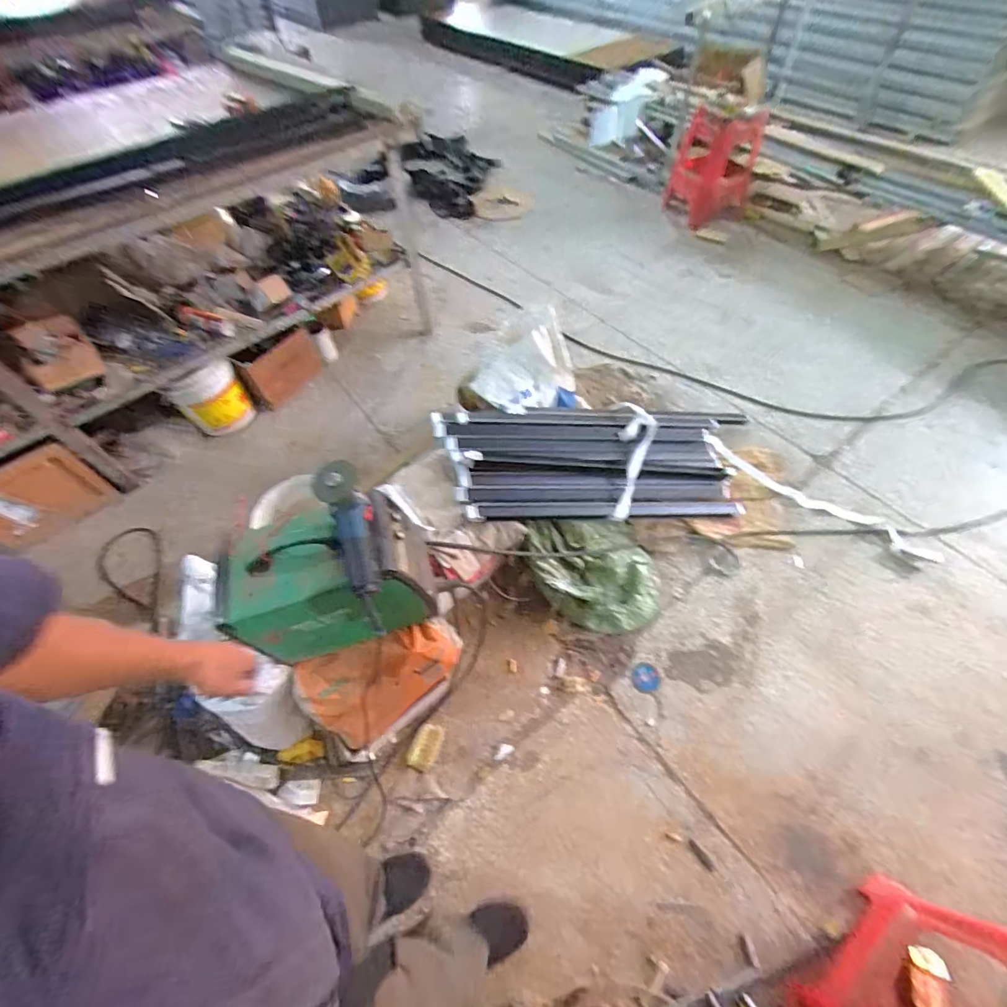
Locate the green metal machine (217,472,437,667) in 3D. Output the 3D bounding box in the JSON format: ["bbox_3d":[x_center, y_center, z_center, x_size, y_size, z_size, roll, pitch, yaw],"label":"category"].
[{"bbox_3d":[-0.375,0.162,1.019,0.397,0.308,0.240,-13,57,-6],"label":"green metal machine"}]

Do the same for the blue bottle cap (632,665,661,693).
[{"bbox_3d":[0.411,0.505,1.343,0.073,0.010,0.078,-2,57,3],"label":"blue bottle cap"}]

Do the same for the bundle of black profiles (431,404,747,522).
[{"bbox_3d":[0.389,-0.144,1.534,1.178,0.136,0.404,-4,54,-22],"label":"bundle of black profiles"}]

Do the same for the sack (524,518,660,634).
[{"bbox_3d":[0.283,0.217,1.399,0.400,0.235,0.304,-14,57,-5],"label":"sack"}]

